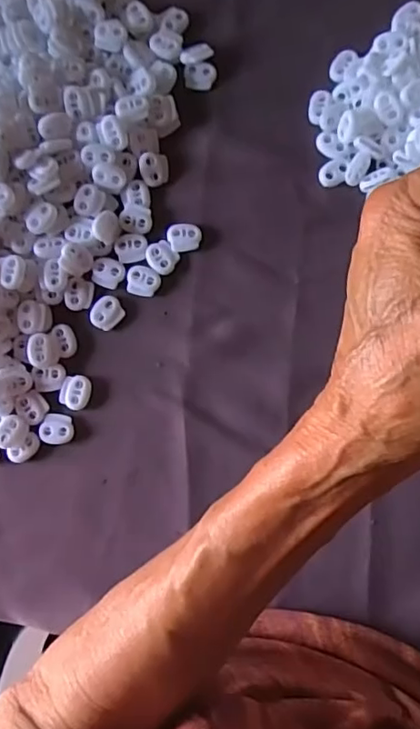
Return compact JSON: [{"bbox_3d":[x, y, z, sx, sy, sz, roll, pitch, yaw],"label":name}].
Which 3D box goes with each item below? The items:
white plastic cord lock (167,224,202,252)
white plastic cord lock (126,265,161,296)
[{"bbox_3d":[-0.017,-0.084,0.374,0.022,0.004,0.018,-2,86,3],"label":"white plastic cord lock"},{"bbox_3d":[-0.044,-0.055,0.374,0.021,0.004,0.019,10,86,4],"label":"white plastic cord lock"}]

